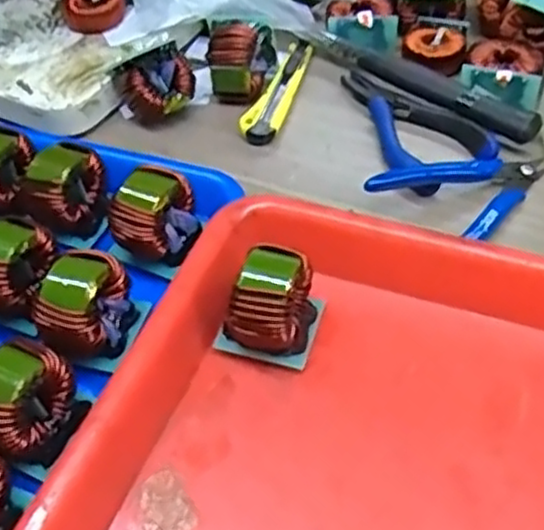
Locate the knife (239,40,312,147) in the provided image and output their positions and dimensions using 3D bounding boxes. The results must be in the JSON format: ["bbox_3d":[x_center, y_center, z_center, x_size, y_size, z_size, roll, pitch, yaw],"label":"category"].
[{"bbox_3d":[0.006,-0.126,0.516,0.023,0.014,0.114,10,50,14],"label":"knife"}]

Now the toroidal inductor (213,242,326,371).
[{"bbox_3d":[-0.002,0.018,0.362,0.047,0.048,0.046,19,51,20],"label":"toroidal inductor"}]

